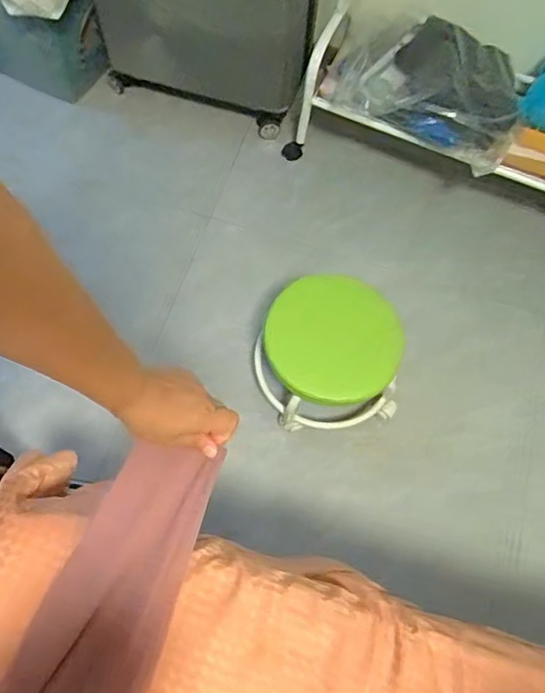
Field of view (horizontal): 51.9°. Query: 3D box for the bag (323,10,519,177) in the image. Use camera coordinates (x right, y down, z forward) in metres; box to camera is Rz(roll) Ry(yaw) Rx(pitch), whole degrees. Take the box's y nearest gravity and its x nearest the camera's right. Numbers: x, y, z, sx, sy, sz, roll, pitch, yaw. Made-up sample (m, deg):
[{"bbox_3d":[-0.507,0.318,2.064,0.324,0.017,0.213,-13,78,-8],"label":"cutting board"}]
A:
[{"bbox_3d":[0.334,-0.573,1.167,0.413,0.115,0.271,30,69,9],"label":"bag"}]

